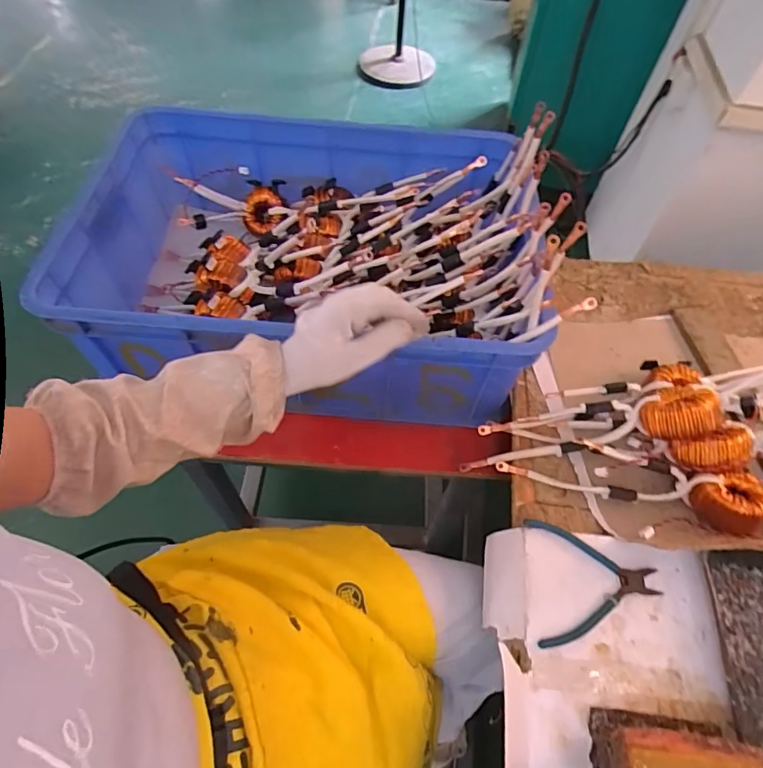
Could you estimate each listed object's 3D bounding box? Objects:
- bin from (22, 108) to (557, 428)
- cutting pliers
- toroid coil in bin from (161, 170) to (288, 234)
[{"bbox_3d":[-0.106,-0.184,0.718,0.603,0.209,0.416,3,58,-1],"label":"bin"},{"bbox_3d":[0.225,0.210,0.518,0.129,0.008,0.124,2,58,-1],"label":"cutting pliers"},{"bbox_3d":[-0.252,-0.300,0.815,0.197,0.057,0.097,-2,58,-4],"label":"toroid coil in bin"}]

